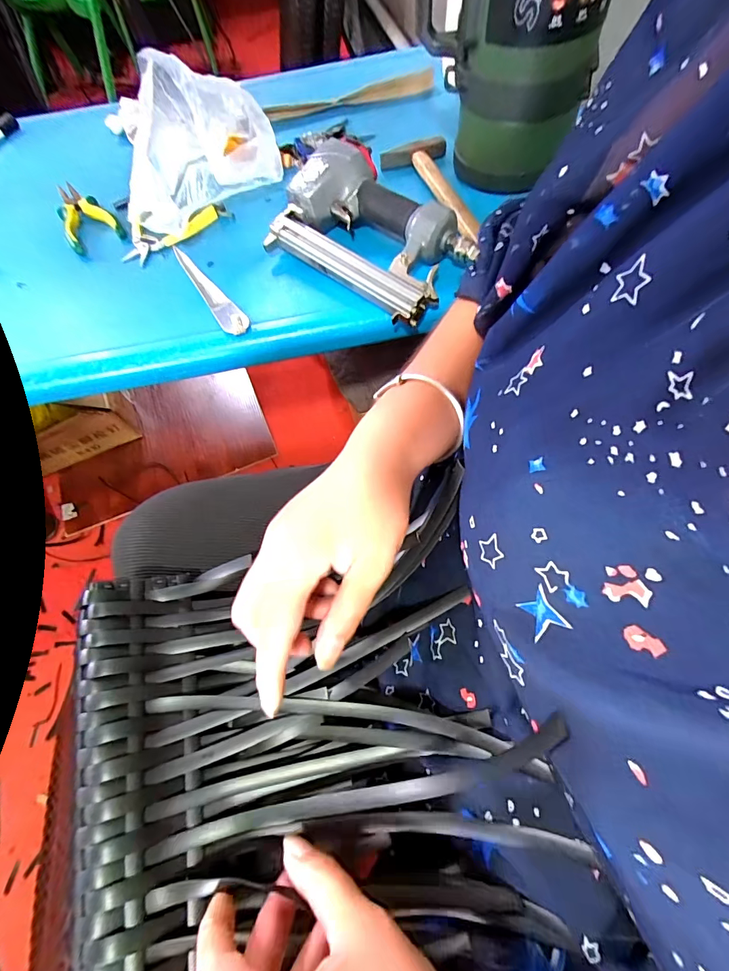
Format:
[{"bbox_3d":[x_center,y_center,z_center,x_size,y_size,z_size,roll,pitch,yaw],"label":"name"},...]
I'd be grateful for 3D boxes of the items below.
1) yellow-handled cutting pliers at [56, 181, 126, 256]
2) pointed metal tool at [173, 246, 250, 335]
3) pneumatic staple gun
[{"bbox_3d":[-0.378,-0.366,0.534,0.066,0.026,0.138,-30,66,-14],"label":"yellow-handled cutting pliers"},{"bbox_3d":[-0.183,-0.235,0.468,0.029,0.012,0.172,-30,66,-14],"label":"pointed metal tool"},{"bbox_3d":[0.007,-0.290,0.458,0.234,0.076,0.152,38,69,18],"label":"pneumatic staple gun"}]

